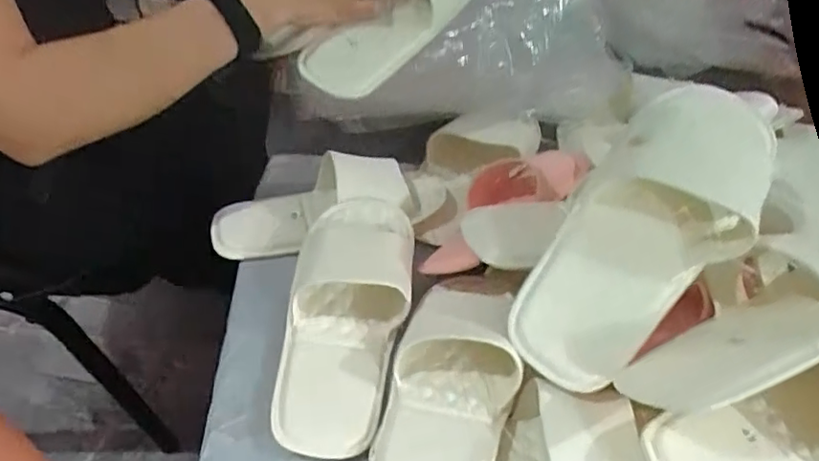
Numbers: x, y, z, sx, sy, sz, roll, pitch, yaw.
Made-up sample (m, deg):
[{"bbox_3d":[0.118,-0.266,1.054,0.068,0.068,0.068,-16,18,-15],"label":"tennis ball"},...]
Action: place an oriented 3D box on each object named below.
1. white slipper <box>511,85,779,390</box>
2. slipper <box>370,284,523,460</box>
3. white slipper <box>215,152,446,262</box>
[{"bbox_3d":[0.183,0.004,0.469,0.117,0.078,0.266,36,80,32],"label":"white slipper"},{"bbox_3d":[0.032,0.116,0.457,0.091,0.070,0.226,16,43,5],"label":"slipper"},{"bbox_3d":[-0.074,-0.029,0.623,0.250,0.053,0.106,-12,45,-22],"label":"white slipper"}]

